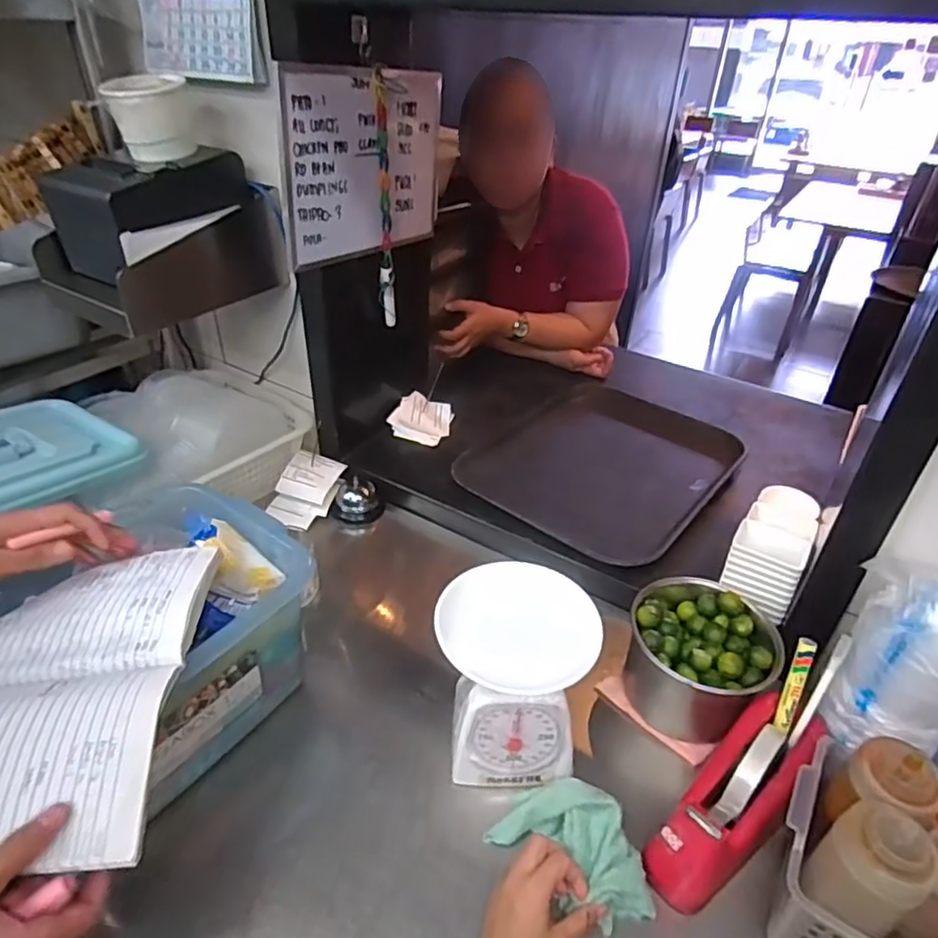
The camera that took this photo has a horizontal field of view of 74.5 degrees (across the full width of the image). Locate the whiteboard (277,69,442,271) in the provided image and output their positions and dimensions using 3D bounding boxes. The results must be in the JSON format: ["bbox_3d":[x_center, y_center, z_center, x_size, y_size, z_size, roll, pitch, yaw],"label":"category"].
[{"bbox_3d":[-0.129,-0.412,0.833,0.016,0.215,0.295,23,40,26],"label":"whiteboard"}]

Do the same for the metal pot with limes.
[{"bbox_3d":[0.255,0.209,0.692,0.134,0.117,0.147,2,35,-1],"label":"metal pot with limes"}]

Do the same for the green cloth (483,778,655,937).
[{"bbox_3d":[0.103,0.347,0.568,0.141,0.035,0.092,30,44,33],"label":"green cloth"}]

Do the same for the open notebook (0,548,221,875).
[{"bbox_3d":[-0.329,0.167,0.490,0.198,0.041,0.262,-1,35,-5],"label":"open notebook"}]

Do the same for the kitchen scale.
[{"bbox_3d":[0.044,0.214,0.636,0.148,0.179,0.138,4,35,1],"label":"kitchen scale"}]

